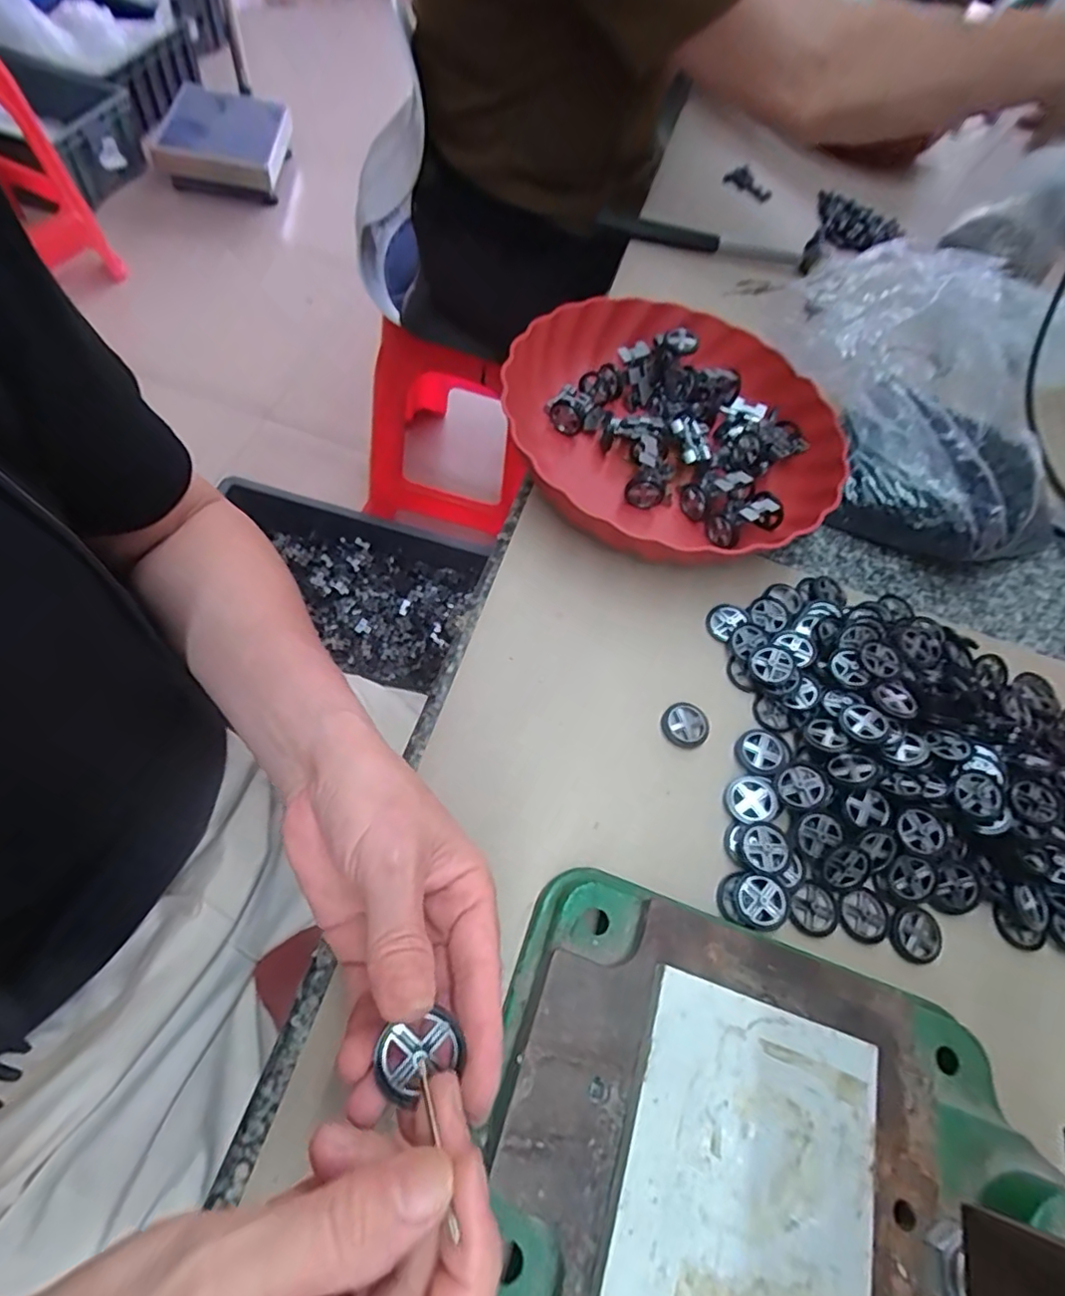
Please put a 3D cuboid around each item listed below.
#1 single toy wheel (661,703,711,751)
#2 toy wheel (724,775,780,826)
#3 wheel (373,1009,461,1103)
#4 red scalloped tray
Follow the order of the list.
[{"bbox_3d":[0.091,0.046,0.350,0.028,0.005,0.026,4,62,-8],"label":"single toy wheel"},{"bbox_3d":[0.124,0.086,0.333,0.027,0.005,0.026,4,62,-8],"label":"toy wheel"},{"bbox_3d":[-0.036,0.128,0.183,0.024,0.011,0.025,7,59,3],"label":"wheel"},{"bbox_3d":[0.099,-0.157,0.437,0.227,0.063,0.242,-35,73,-24],"label":"red scalloped tray"}]

